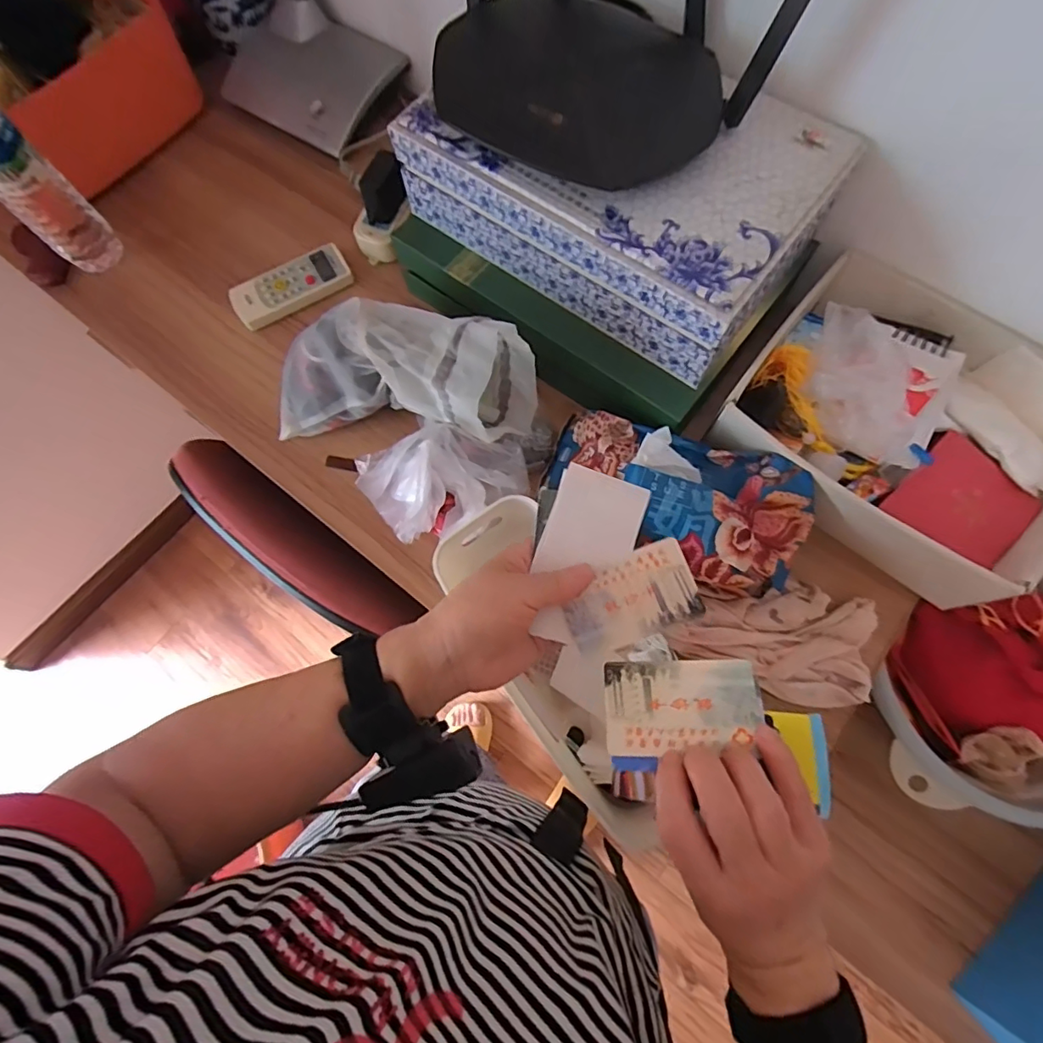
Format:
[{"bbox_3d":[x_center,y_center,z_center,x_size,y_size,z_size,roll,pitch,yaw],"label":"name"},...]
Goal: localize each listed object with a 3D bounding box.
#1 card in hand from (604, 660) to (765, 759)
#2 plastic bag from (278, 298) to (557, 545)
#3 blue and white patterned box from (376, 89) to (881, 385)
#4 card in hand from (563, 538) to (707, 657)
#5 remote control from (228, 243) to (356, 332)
[{"bbox_3d":[0.093,0.107,0.308,0.085,0.004,0.053,-5,59,11],"label":"card in hand"},{"bbox_3d":[-0.106,-0.112,0.476,0.263,0.123,0.182,40,78,12],"label":"plastic bag"},{"bbox_3d":[0.083,-0.305,0.476,0.340,0.099,0.202,37,77,12],"label":"blue and white patterned box"},{"bbox_3d":[0.071,0.050,0.343,0.085,0.004,0.052,-22,81,0],"label":"card in hand"},{"bbox_3d":[-0.261,-0.268,0.605,0.133,0.023,0.051,-31,74,-8],"label":"remote control"}]

